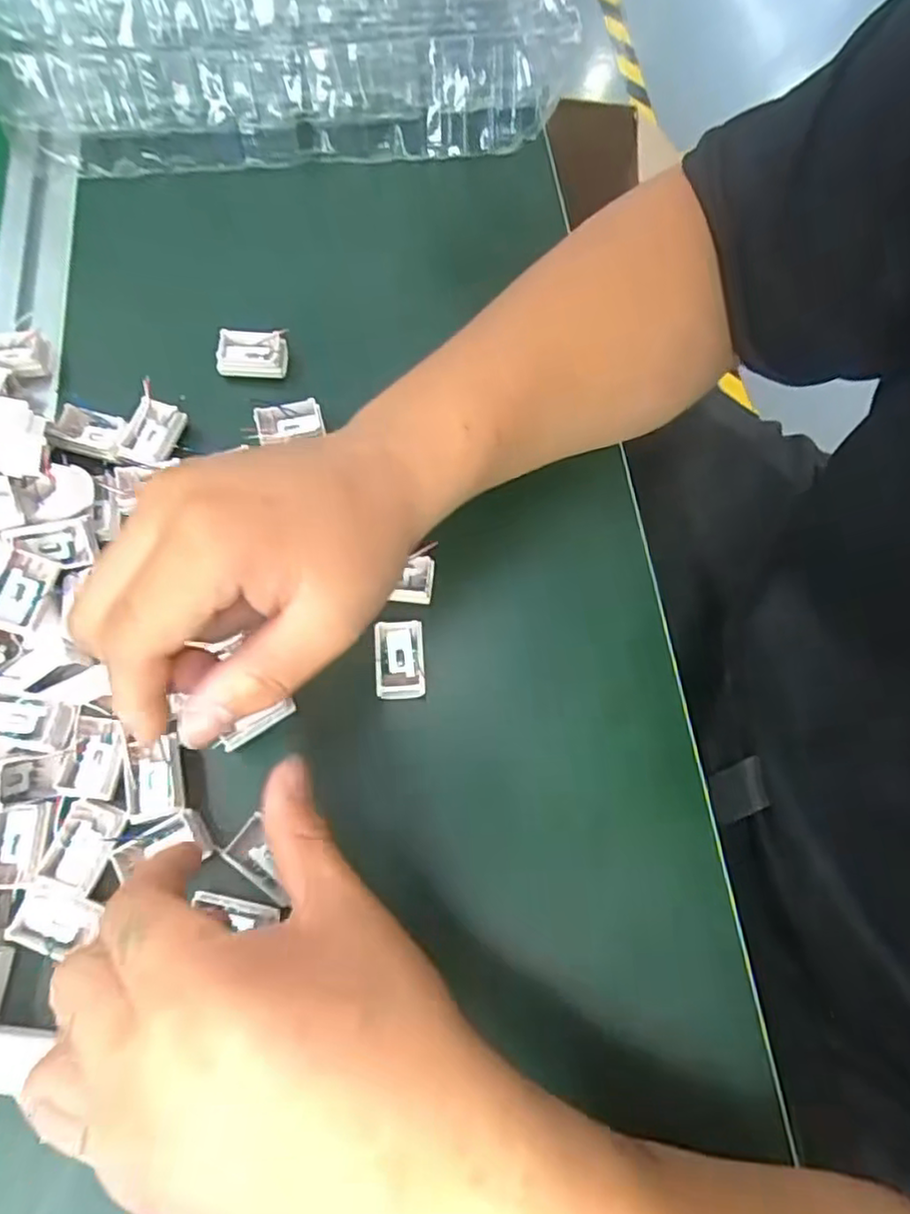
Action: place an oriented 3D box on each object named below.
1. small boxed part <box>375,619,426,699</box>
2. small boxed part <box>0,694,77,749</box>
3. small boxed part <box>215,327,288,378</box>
[{"bbox_3d":[-0.025,0.024,0.300,0.022,0.007,0.037,-4,70,-3],"label":"small boxed part"},{"bbox_3d":[-0.176,0.045,0.265,0.036,0.015,0.018,11,69,-13],"label":"small boxed part"},{"bbox_3d":[-0.109,-0.136,0.352,0.034,0.014,0.025,1,70,-1],"label":"small boxed part"}]

